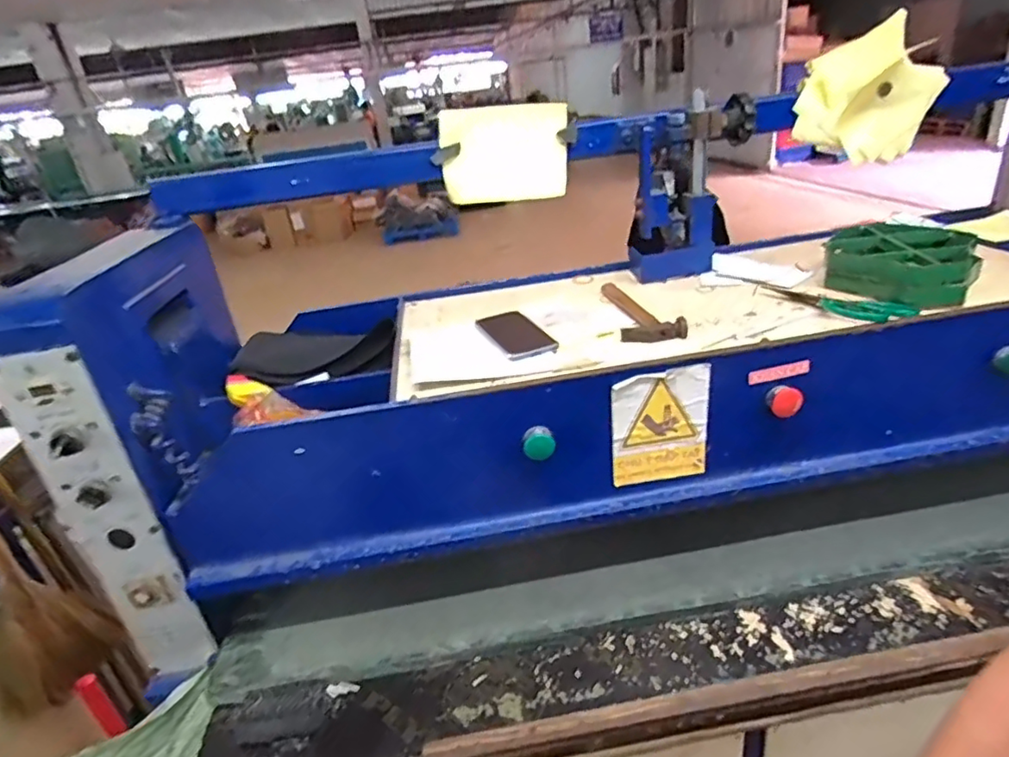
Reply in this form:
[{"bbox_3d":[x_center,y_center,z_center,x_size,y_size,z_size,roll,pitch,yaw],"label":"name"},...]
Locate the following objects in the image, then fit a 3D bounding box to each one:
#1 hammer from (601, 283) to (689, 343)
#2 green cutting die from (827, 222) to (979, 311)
[{"bbox_3d":[0.207,-0.108,0.924,0.091,0.022,0.234,-7,26,-1],"label":"hammer"},{"bbox_3d":[0.617,-0.188,0.925,0.188,0.073,0.260,13,33,35],"label":"green cutting die"}]

